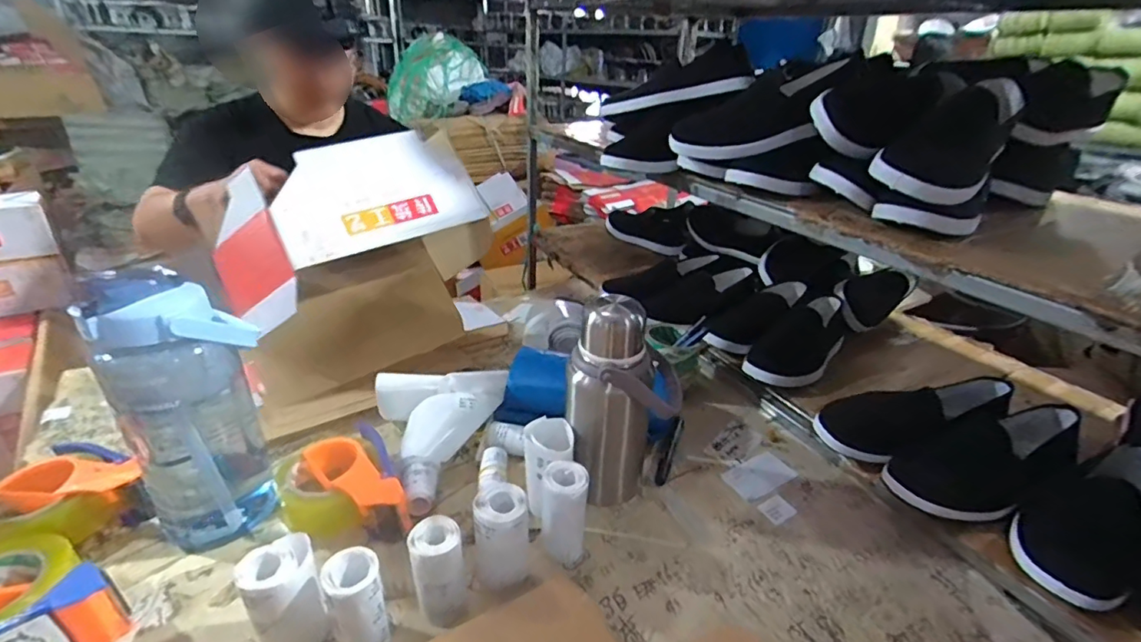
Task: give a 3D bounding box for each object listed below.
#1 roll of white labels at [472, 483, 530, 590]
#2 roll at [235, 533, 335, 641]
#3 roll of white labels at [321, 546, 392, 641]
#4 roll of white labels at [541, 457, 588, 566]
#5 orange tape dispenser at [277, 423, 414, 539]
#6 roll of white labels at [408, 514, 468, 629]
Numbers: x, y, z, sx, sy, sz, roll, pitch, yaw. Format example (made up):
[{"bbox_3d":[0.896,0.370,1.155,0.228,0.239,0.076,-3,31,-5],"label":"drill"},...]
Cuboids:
[{"bbox_3d":[-0.064,0.200,0.490,0.047,0.085,0.047,2,28,-1],"label":"roll of white labels"},{"bbox_3d":[-0.233,0.232,0.433,0.053,0.094,0.047,-15,32,-29],"label":"roll"},{"bbox_3d":[-0.171,0.235,0.427,0.039,0.097,0.035,-9,30,-21],"label":"roll of white labels"},{"bbox_3d":[-0.007,0.194,0.528,0.048,0.100,0.048,5,28,5],"label":"roll of white labels"},{"bbox_3d":[-0.245,0.181,0.562,0.111,0.051,0.148,-16,33,-31],"label":"orange tape dispenser"},{"bbox_3d":[-0.116,0.224,0.463,0.043,0.101,0.042,-7,29,-18],"label":"roll of white labels"}]

